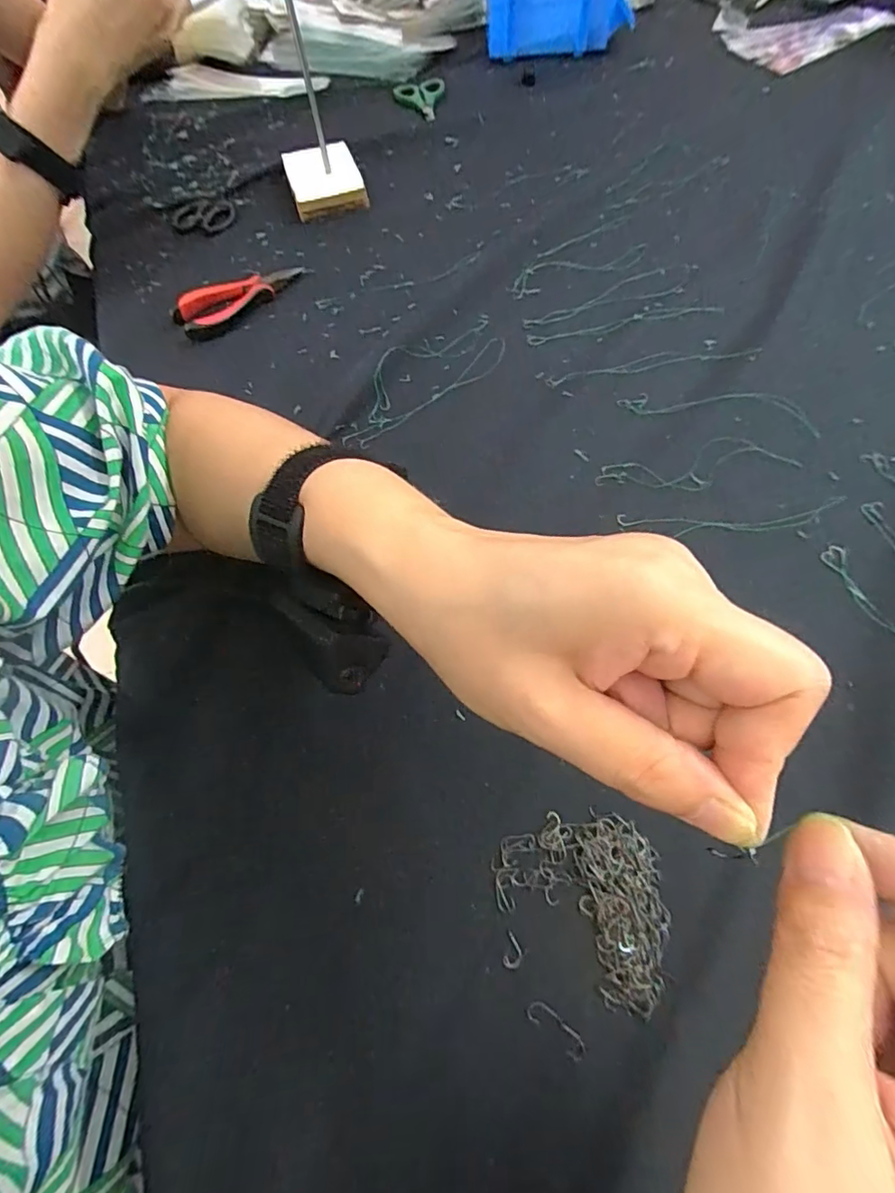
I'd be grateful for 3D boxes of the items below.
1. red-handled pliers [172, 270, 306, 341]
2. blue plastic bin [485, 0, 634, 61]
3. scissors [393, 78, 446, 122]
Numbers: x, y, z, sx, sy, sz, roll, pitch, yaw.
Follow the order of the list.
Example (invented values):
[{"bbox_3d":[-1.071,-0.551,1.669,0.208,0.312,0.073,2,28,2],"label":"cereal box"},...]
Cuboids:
[{"bbox_3d":[-0.176,-0.258,0.456,0.115,0.016,0.049,-36,66,-15],"label":"red-handled pliers"},{"bbox_3d":[0.127,-0.742,0.649,0.179,0.087,0.139,-6,62,0],"label":"blue plastic bin"},{"bbox_3d":[-0.032,-0.582,0.621,0.060,0.007,0.097,-5,62,0],"label":"scissors"}]

